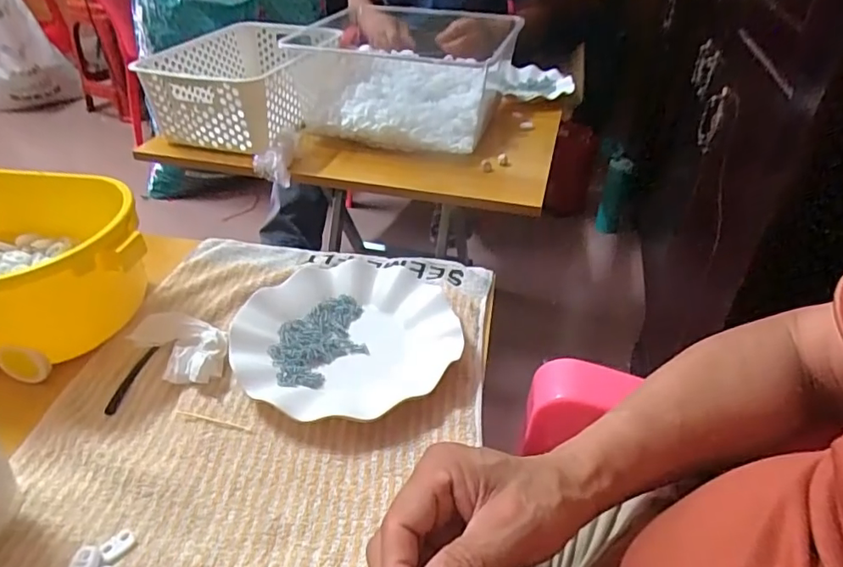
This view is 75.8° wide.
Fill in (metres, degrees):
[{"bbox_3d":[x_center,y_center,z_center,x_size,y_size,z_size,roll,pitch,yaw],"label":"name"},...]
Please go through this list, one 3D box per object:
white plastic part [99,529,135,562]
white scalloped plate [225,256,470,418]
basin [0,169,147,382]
[{"bbox_3d":[-0.183,0.156,0.324,0.014,0.004,0.019,24,43,29],"label":"white plastic part"},{"bbox_3d":[-0.065,0.036,0.469,0.180,0.023,0.179,0,37,0],"label":"white scalloped plate"},{"bbox_3d":[-0.350,-0.011,0.453,0.248,0.100,0.162,6,37,8],"label":"basin"}]

